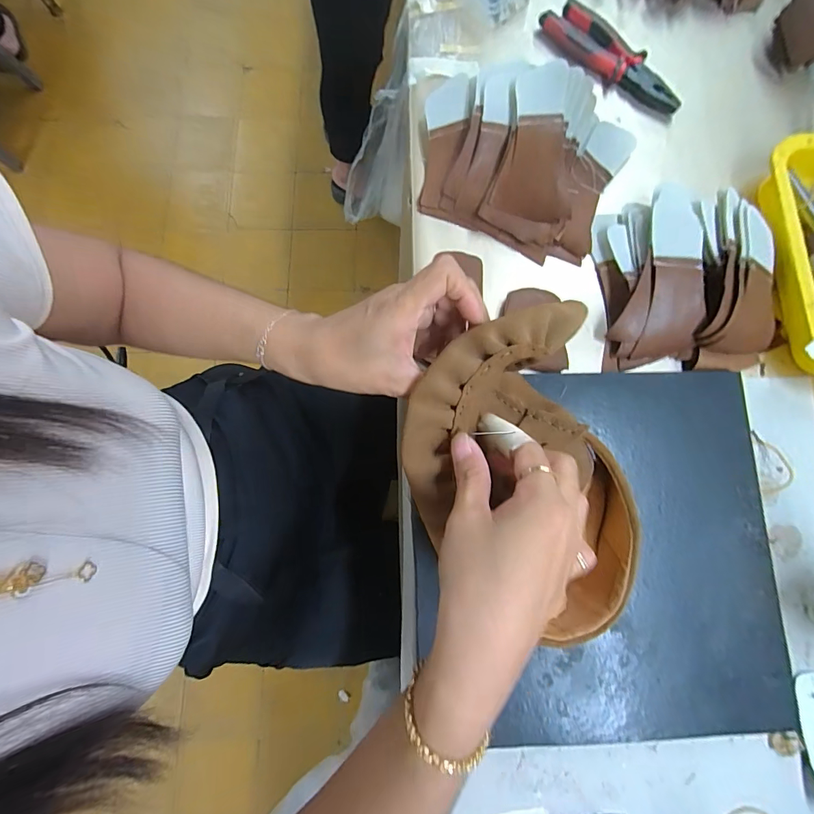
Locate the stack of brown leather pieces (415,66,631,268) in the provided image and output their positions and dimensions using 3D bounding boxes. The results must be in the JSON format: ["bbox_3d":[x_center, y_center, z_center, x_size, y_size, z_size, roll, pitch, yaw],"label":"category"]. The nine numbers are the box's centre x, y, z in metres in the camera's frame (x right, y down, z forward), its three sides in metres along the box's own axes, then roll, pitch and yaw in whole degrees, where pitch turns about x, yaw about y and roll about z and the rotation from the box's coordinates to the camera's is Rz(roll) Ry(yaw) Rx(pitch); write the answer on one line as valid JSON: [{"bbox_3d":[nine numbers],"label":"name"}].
[{"bbox_3d":[0.112,-0.260,0.410,0.211,0.060,0.157,23,82,5],"label":"stack of brown leather pieces"}]

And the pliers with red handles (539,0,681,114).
[{"bbox_3d":[0.231,-0.392,0.453,0.047,0.022,0.179,-39,82,-5],"label":"pliers with red handles"}]

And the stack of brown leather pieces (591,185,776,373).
[{"bbox_3d":[0.280,-0.126,0.392,0.167,0.044,0.175,-1,81,1],"label":"stack of brown leather pieces"}]

